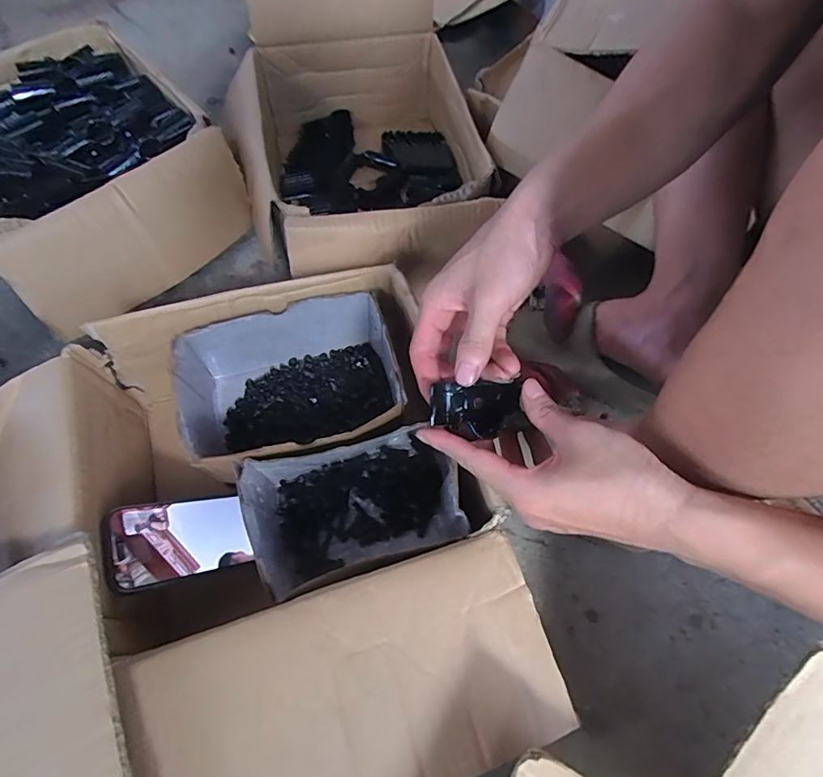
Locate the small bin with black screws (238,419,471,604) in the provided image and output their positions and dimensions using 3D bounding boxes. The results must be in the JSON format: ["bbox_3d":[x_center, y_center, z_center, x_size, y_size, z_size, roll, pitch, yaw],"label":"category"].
[{"bbox_3d":[-0.055,0.116,0.441,0.178,0.100,0.120,-15,64,-10],"label":"small bin with black screws"}]

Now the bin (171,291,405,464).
[{"bbox_3d":[-0.125,0.003,0.488,0.206,0.098,0.153,-12,63,-9],"label":"bin"}]

